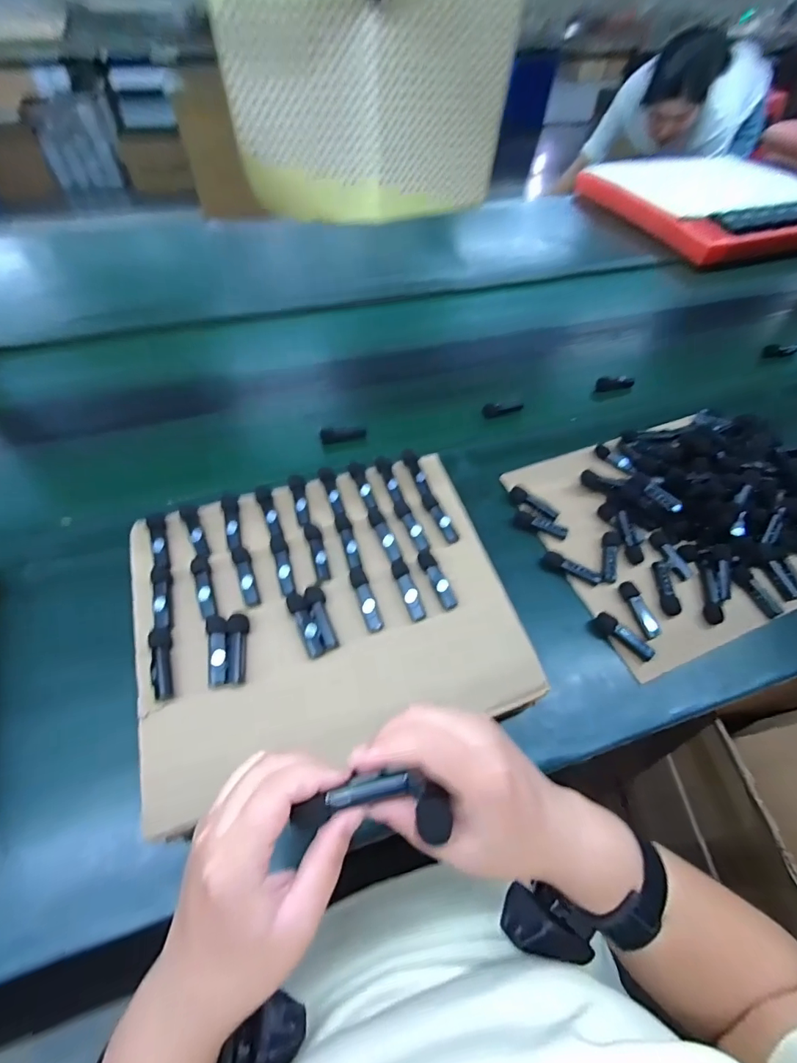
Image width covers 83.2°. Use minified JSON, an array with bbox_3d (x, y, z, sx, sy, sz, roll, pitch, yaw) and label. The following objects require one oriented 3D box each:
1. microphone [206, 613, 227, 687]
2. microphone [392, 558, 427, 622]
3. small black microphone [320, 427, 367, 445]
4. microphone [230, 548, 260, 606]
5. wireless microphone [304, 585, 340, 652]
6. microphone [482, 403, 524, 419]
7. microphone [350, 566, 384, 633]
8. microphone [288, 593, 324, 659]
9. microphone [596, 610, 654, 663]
[{"bbox_3d":[-0.165,0.106,0.408,0.017,0.008,0.065,-10,56,-10],"label":"microphone"},{"bbox_3d":[0.009,0.056,0.448,0.016,0.011,0.067,-15,57,-13],"label":"microphone"},{"bbox_3d":[-0.078,-0.137,0.635,0.063,0.014,0.019,-6,55,-7],"label":"small black microphone"},{"bbox_3d":[-0.153,0.041,0.450,0.016,0.013,0.068,-18,57,-15],"label":"microphone"},{"bbox_3d":[-0.074,0.081,0.430,0.019,0.012,0.065,-17,57,-14],"label":"wireless microphone"},{"bbox_3d":[0.160,-0.190,0.697,0.060,0.019,0.022,-7,55,-8],"label":"microphone"},{"bbox_3d":[-0.032,0.064,0.442,0.016,0.013,0.070,-15,57,-13],"label":"microphone"},{"bbox_3d":[-0.087,0.086,0.423,0.018,0.011,0.065,-23,59,-18],"label":"microphone"},{"bbox_3d":[0.244,0.112,0.485,0.064,0.015,0.022,34,60,20],"label":"microphone"}]

